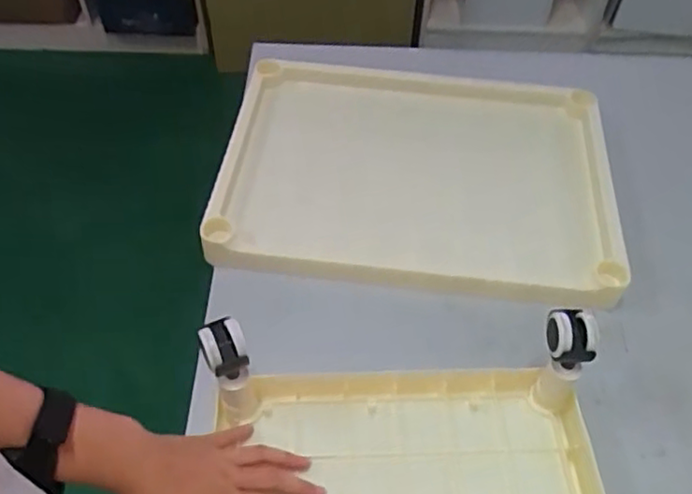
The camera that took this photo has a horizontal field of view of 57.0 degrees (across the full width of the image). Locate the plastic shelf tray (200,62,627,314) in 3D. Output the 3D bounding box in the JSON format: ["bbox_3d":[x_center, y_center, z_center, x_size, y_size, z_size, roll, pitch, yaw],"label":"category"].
[{"bbox_3d":[0.095,-0.099,0.821,0.486,0.050,0.357,7,52,4],"label":"plastic shelf tray"}]

